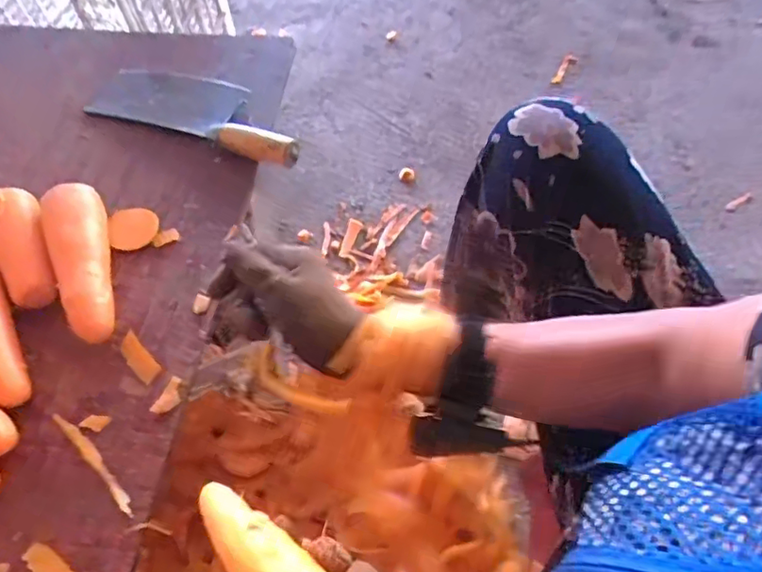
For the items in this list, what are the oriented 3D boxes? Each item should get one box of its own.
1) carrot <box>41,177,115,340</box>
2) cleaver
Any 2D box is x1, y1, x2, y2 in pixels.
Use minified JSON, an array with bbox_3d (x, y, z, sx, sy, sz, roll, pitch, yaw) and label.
[{"bbox_3d":[-0.264,-0.020,0.506,0.051,0.049,0.148,-19,60,-10],"label":"carrot"},{"bbox_3d":[-0.196,-0.204,0.632,0.270,0.028,0.100,20,61,13],"label":"cleaver"}]

